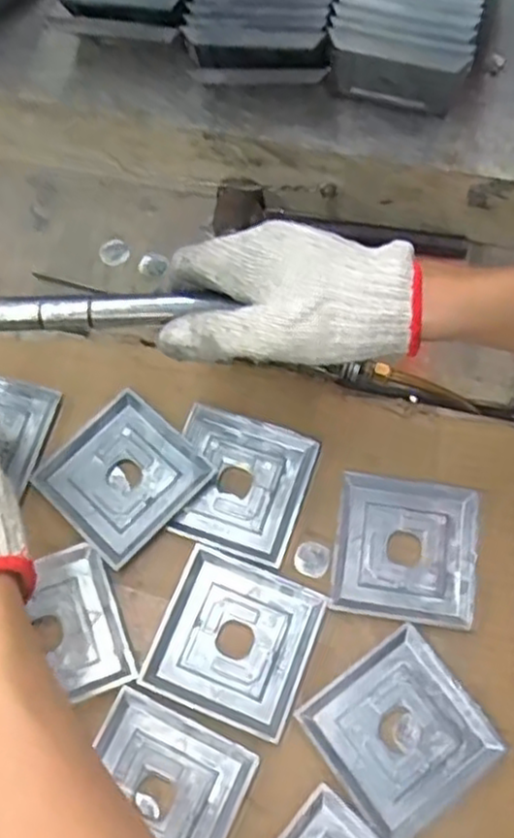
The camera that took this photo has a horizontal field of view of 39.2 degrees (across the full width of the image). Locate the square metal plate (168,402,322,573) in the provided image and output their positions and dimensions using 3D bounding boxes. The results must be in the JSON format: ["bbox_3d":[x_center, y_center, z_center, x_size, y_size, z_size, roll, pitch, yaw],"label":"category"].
[{"bbox_3d":[-0.012,0.041,0.473,0.087,0.010,0.089,18,70,7],"label":"square metal plate"}]

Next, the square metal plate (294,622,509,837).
[{"bbox_3d":[0.085,0.183,0.425,0.088,0.004,0.089,-35,73,-12],"label":"square metal plate"}]

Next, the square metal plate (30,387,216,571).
[{"bbox_3d":[-0.089,0.036,0.474,0.089,0.013,0.091,42,75,15],"label":"square metal plate"}]

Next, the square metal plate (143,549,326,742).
[{"bbox_3d":[-0.013,0.134,0.441,0.091,0.004,0.089,21,70,8],"label":"square metal plate"}]

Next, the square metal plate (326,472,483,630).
[{"bbox_3d":[0.096,0.082,0.462,0.088,0.007,0.089,8,69,3],"label":"square metal plate"}]

